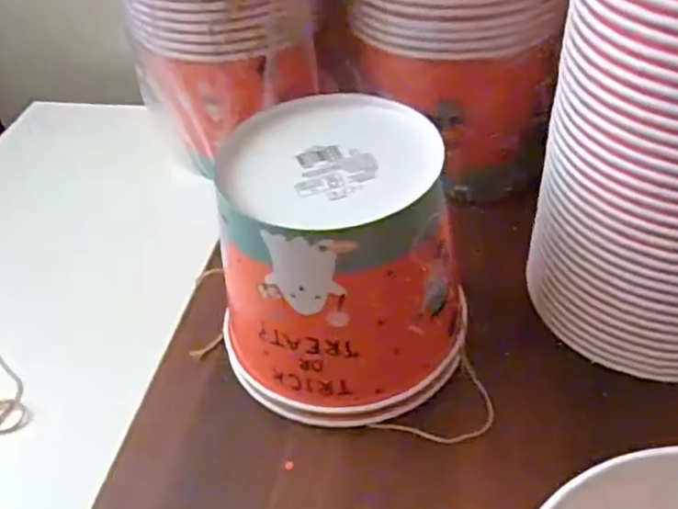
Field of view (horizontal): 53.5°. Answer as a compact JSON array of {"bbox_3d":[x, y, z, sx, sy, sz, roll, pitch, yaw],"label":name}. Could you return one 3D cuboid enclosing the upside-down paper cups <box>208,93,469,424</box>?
[{"bbox_3d":[-0.003,0.004,0.423,0.139,0.148,0.144,-3,44,3],"label":"upside-down paper cups"}]

